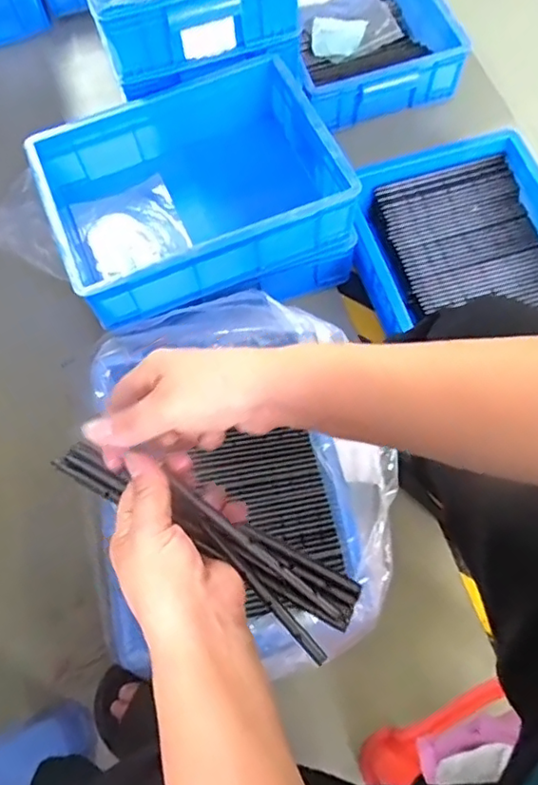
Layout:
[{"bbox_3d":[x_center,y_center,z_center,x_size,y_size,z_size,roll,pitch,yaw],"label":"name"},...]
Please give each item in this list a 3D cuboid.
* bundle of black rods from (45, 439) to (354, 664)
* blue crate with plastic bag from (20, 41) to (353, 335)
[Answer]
[{"bbox_3d":[-0.051,0.090,0.386,0.225,0.032,0.048,27,72,16],"label":"bundle of black rods"},{"bbox_3d":[-0.116,-0.301,0.888,0.404,0.144,0.335,-22,68,-6],"label":"blue crate with plastic bag"}]

